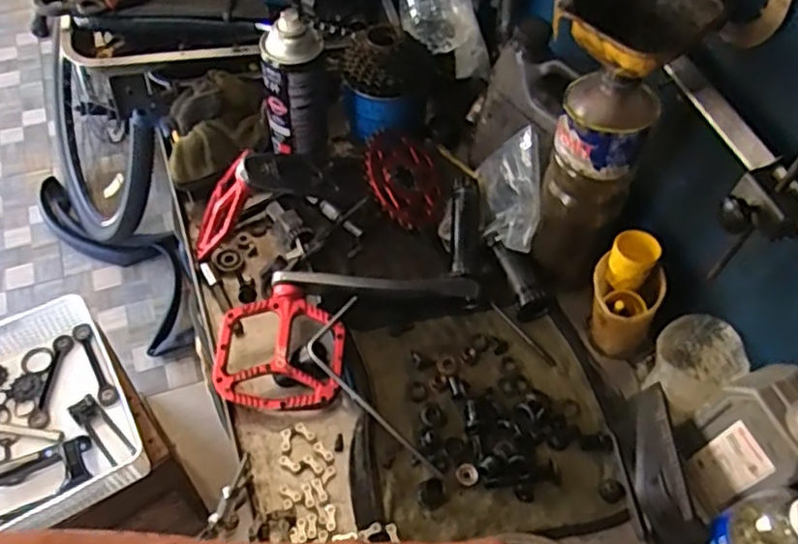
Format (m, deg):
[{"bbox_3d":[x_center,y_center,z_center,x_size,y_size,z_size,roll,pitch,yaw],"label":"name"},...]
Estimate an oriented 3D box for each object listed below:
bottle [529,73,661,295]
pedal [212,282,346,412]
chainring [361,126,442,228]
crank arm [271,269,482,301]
[{"bbox_3d":[0.165,-0.073,0.619,0.077,0.241,0.065,18,56,10],"label":"bottle"},{"bbox_3d":[-0.108,0.068,0.618,0.113,0.017,0.112,6,70,-3],"label":"pedal"},{"bbox_3d":[0.004,-0.104,0.743,0.099,0.011,0.118,11,62,-33],"label":"chainring"},{"bbox_3d":[-0.018,0.013,0.653,0.196,0.041,0.021,-3,55,-5],"label":"crank arm"}]

